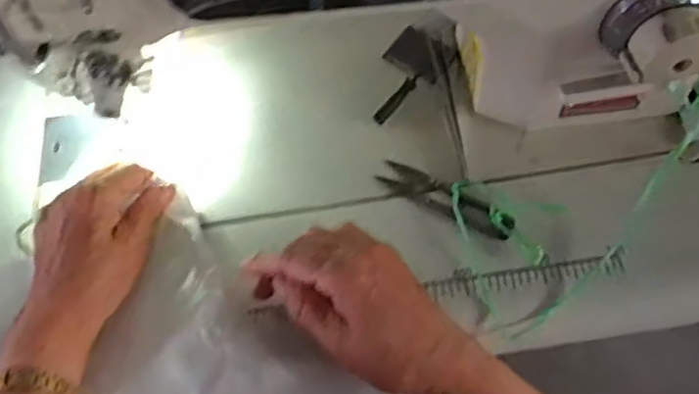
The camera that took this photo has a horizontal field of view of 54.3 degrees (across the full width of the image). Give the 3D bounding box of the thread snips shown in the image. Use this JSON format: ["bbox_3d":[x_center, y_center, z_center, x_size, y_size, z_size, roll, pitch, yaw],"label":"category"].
[{"bbox_3d":[0.064,0.001,0.457,0.097,0.011,0.024,31,67,20],"label":"thread snips"}]

